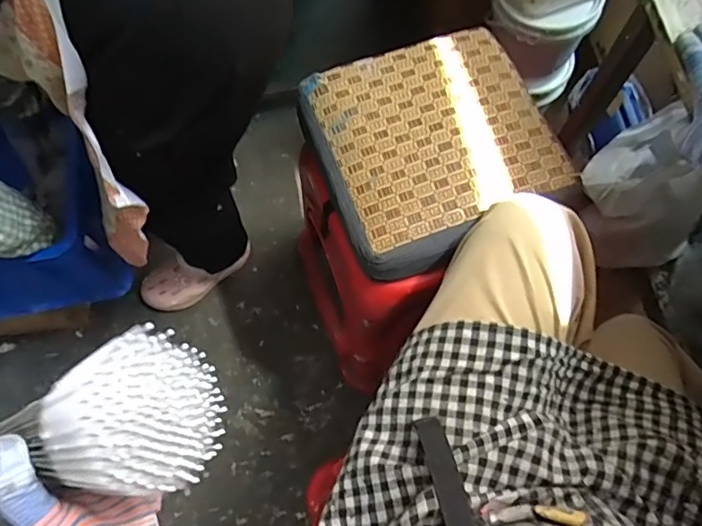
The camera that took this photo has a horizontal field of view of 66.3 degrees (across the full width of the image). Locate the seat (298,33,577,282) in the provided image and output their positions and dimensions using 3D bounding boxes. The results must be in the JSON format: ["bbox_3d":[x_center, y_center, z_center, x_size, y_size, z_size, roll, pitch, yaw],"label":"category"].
[{"bbox_3d":[0.103,-0.155,0.698,0.284,0.046,0.290,-21,72,-4],"label":"seat"}]

